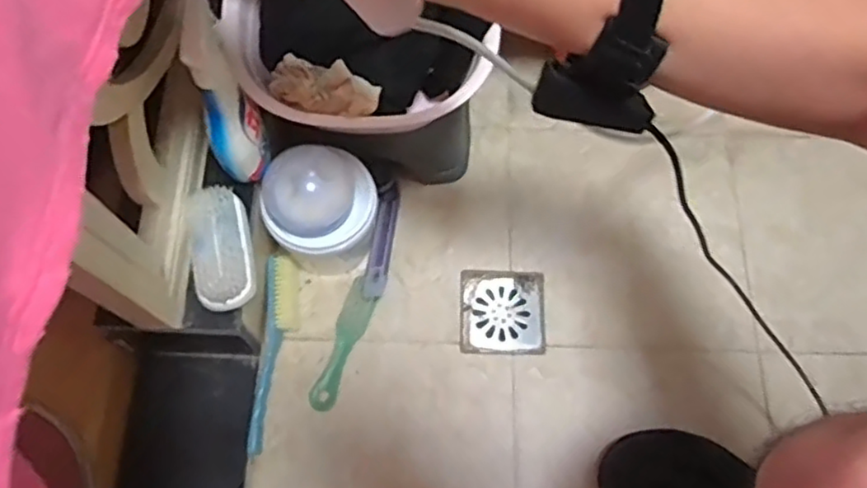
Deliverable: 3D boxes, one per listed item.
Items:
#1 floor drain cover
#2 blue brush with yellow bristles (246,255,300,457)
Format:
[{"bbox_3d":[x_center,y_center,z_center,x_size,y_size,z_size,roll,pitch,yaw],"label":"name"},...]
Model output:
[{"bbox_3d":[0.085,0.083,0.814,0.103,0.009,0.107,2,71,0],"label":"floor drain cover"},{"bbox_3d":[-0.182,0.124,0.761,0.037,0.033,0.222,4,71,0],"label":"blue brush with yellow bristles"}]

